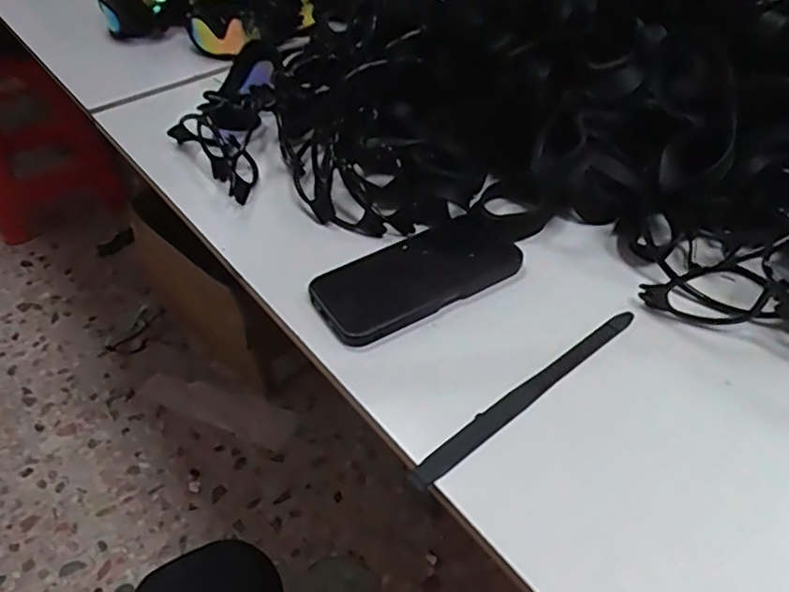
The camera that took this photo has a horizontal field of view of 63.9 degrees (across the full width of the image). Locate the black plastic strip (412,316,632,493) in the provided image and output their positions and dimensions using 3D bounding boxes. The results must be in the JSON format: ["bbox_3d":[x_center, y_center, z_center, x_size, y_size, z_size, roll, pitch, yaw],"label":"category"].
[{"bbox_3d":[0.094,0.064,0.431,0.211,0.005,0.017,-31,50,-27],"label":"black plastic strip"}]

